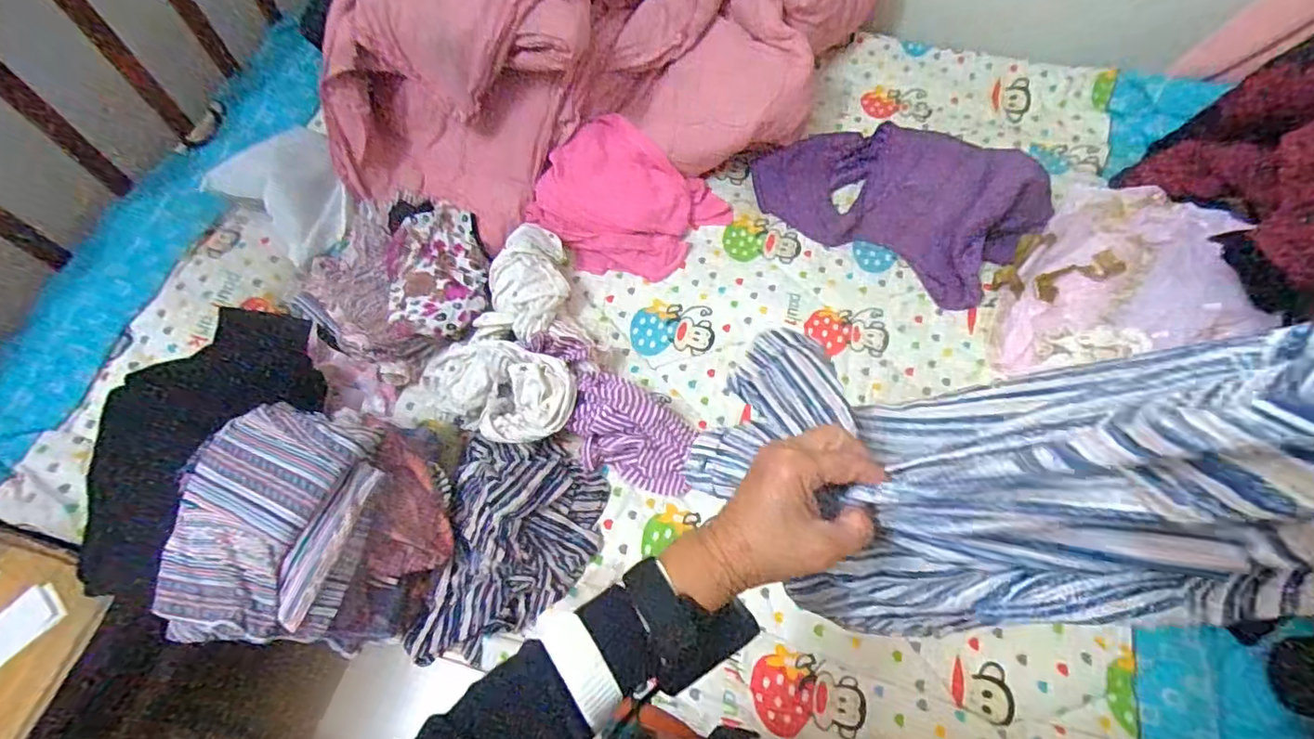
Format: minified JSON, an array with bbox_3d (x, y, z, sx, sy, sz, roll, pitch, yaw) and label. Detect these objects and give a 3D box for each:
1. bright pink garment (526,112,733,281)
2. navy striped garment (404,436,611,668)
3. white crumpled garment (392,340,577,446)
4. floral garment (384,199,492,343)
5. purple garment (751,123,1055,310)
[{"bbox_3d":[-0.058,-0.314,1.090,0.294,0.112,0.280,36,70,16],"label":"bright pink garment"},{"bbox_3d":[-0.201,0.252,0.845,0.222,0.082,0.317,6,65,4],"label":"navy striped garment"},{"bbox_3d":[-0.277,0.030,0.936,0.296,0.071,0.161,4,64,19],"label":"white crumpled garment"},{"bbox_3d":[-0.389,-0.181,1.017,0.163,0.060,0.262,-11,65,-4],"label":"floral garment"},{"bbox_3d":[0.437,-0.333,1.070,0.493,0.157,0.256,33,69,15],"label":"purple garment"}]

